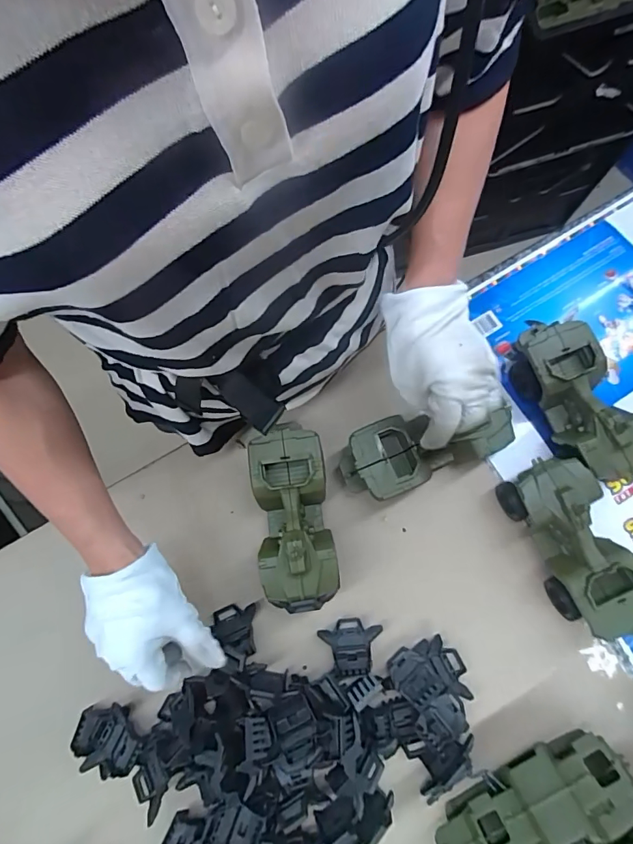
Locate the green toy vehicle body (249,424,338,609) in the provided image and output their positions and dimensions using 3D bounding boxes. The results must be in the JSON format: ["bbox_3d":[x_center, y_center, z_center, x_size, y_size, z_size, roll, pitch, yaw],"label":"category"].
[{"bbox_3d":[-0.025,0.102,0.483,0.076,0.082,0.183,-8,77,-1],"label":"green toy vehicle body"}]

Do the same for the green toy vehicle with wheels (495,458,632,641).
[{"bbox_3d":[0.274,0.129,0.473,0.078,0.079,0.178,-24,78,-4],"label":"green toy vehicle with wheels"}]

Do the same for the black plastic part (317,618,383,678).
[{"bbox_3d":[0.038,0.245,0.486,0.066,0.019,0.053,-5,77,0],"label":"black plastic part"}]

